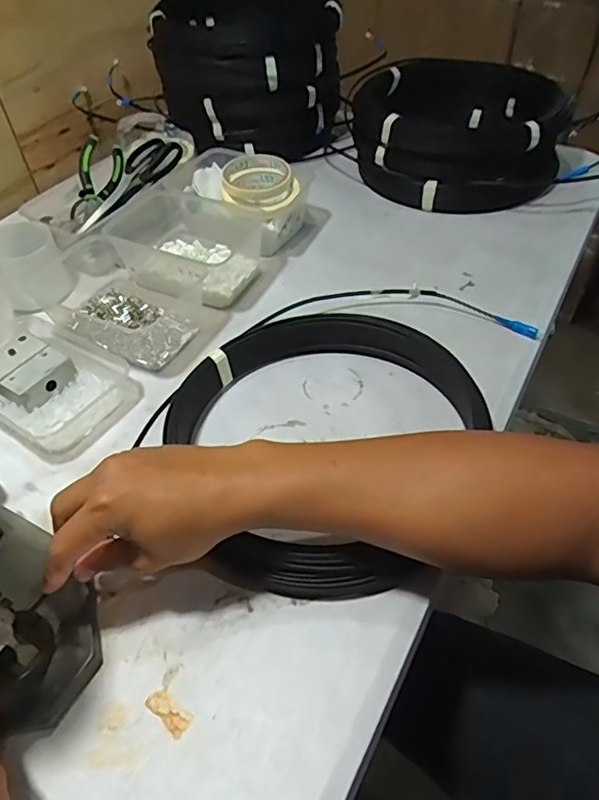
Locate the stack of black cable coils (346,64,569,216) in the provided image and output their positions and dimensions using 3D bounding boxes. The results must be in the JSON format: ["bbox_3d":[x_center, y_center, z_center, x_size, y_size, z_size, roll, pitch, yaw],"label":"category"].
[{"bbox_3d":[0.228,-0.383,0.806,0.284,0.110,0.264,15,50,15],"label":"stack of black cable coils"}]

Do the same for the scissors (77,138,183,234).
[{"bbox_3d":[-0.230,-0.286,0.738,0.168,0.023,0.062,-46,58,-3],"label":"scissors"}]

